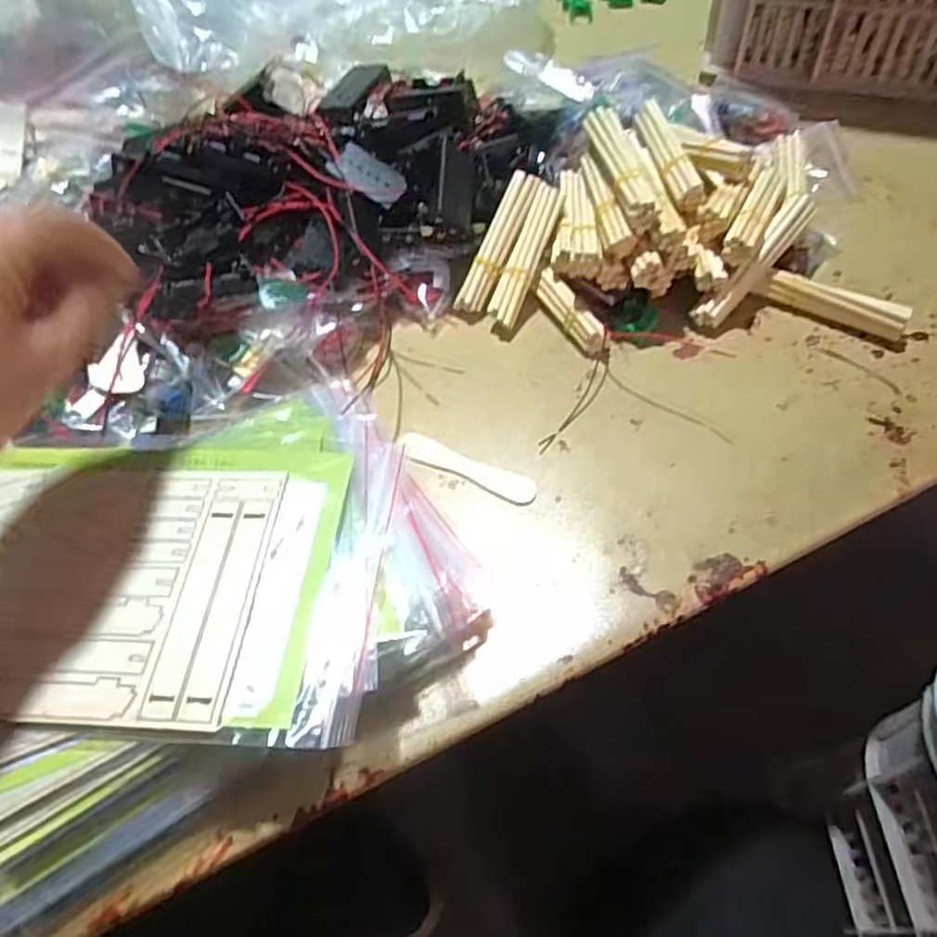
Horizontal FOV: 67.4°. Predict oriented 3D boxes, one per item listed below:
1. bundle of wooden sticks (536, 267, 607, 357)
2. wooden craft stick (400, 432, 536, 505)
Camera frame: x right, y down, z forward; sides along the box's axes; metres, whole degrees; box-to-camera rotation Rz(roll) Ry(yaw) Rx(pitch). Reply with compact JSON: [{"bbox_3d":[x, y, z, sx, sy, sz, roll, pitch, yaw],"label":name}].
[{"bbox_3d":[0.068,-0.106,0.476,0.017,0.024,0.072,-26,58,-12],"label":"bundle of wooden sticks"},{"bbox_3d":[-0.002,-0.001,0.426,0.090,0.004,0.020,24,53,18],"label":"wooden craft stick"}]

